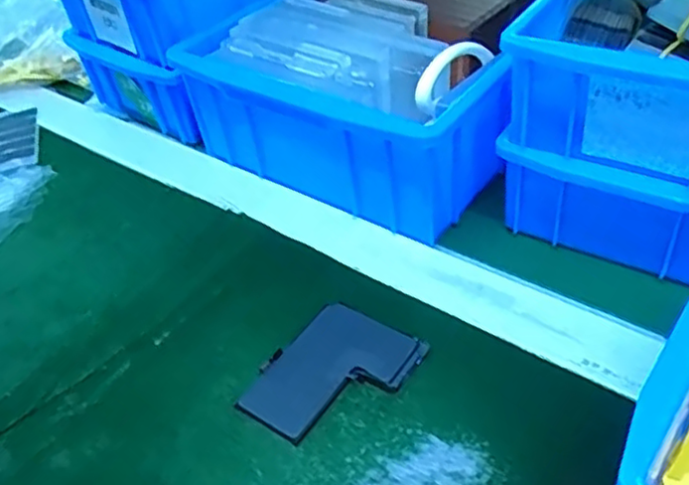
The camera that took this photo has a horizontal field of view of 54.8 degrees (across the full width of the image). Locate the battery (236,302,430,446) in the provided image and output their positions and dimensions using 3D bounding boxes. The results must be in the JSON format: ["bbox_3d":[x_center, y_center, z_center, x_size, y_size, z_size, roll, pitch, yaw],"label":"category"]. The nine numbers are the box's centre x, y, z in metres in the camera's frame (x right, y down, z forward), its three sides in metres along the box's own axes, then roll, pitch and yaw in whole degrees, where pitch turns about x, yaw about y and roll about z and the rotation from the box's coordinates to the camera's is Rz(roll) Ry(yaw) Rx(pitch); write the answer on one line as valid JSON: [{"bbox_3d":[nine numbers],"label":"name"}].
[{"bbox_3d":[-0.006,0.063,0.320,0.058,0.005,0.078,26,52,32],"label":"battery"}]

